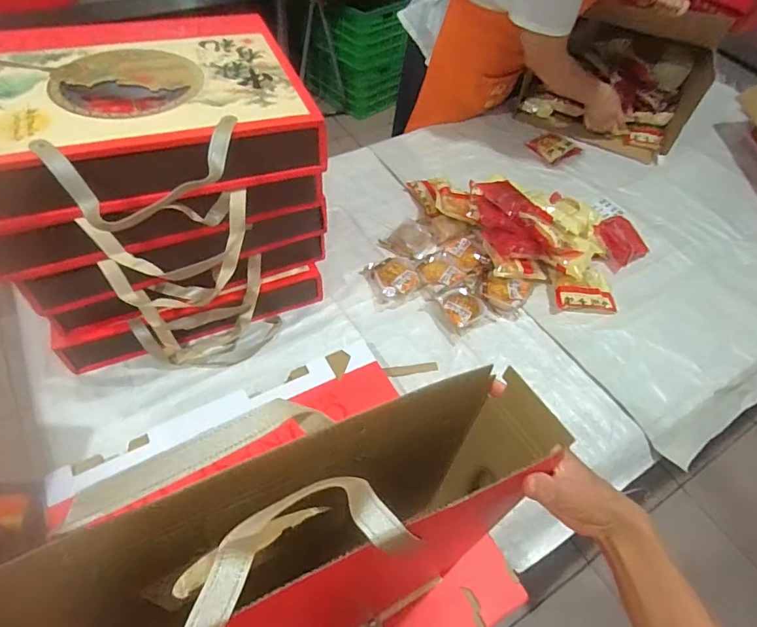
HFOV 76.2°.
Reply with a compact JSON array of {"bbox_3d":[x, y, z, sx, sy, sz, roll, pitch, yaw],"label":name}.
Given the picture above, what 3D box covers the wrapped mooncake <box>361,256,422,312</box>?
[{"bbox_3d":[0.028,-0.068,0.991,0.101,0.033,0.107,-16,56,-16],"label":"wrapped mooncake"}]

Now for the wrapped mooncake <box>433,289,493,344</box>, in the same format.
[{"bbox_3d":[0.166,-0.011,0.959,0.094,0.031,0.099,-20,57,-19],"label":"wrapped mooncake"}]

